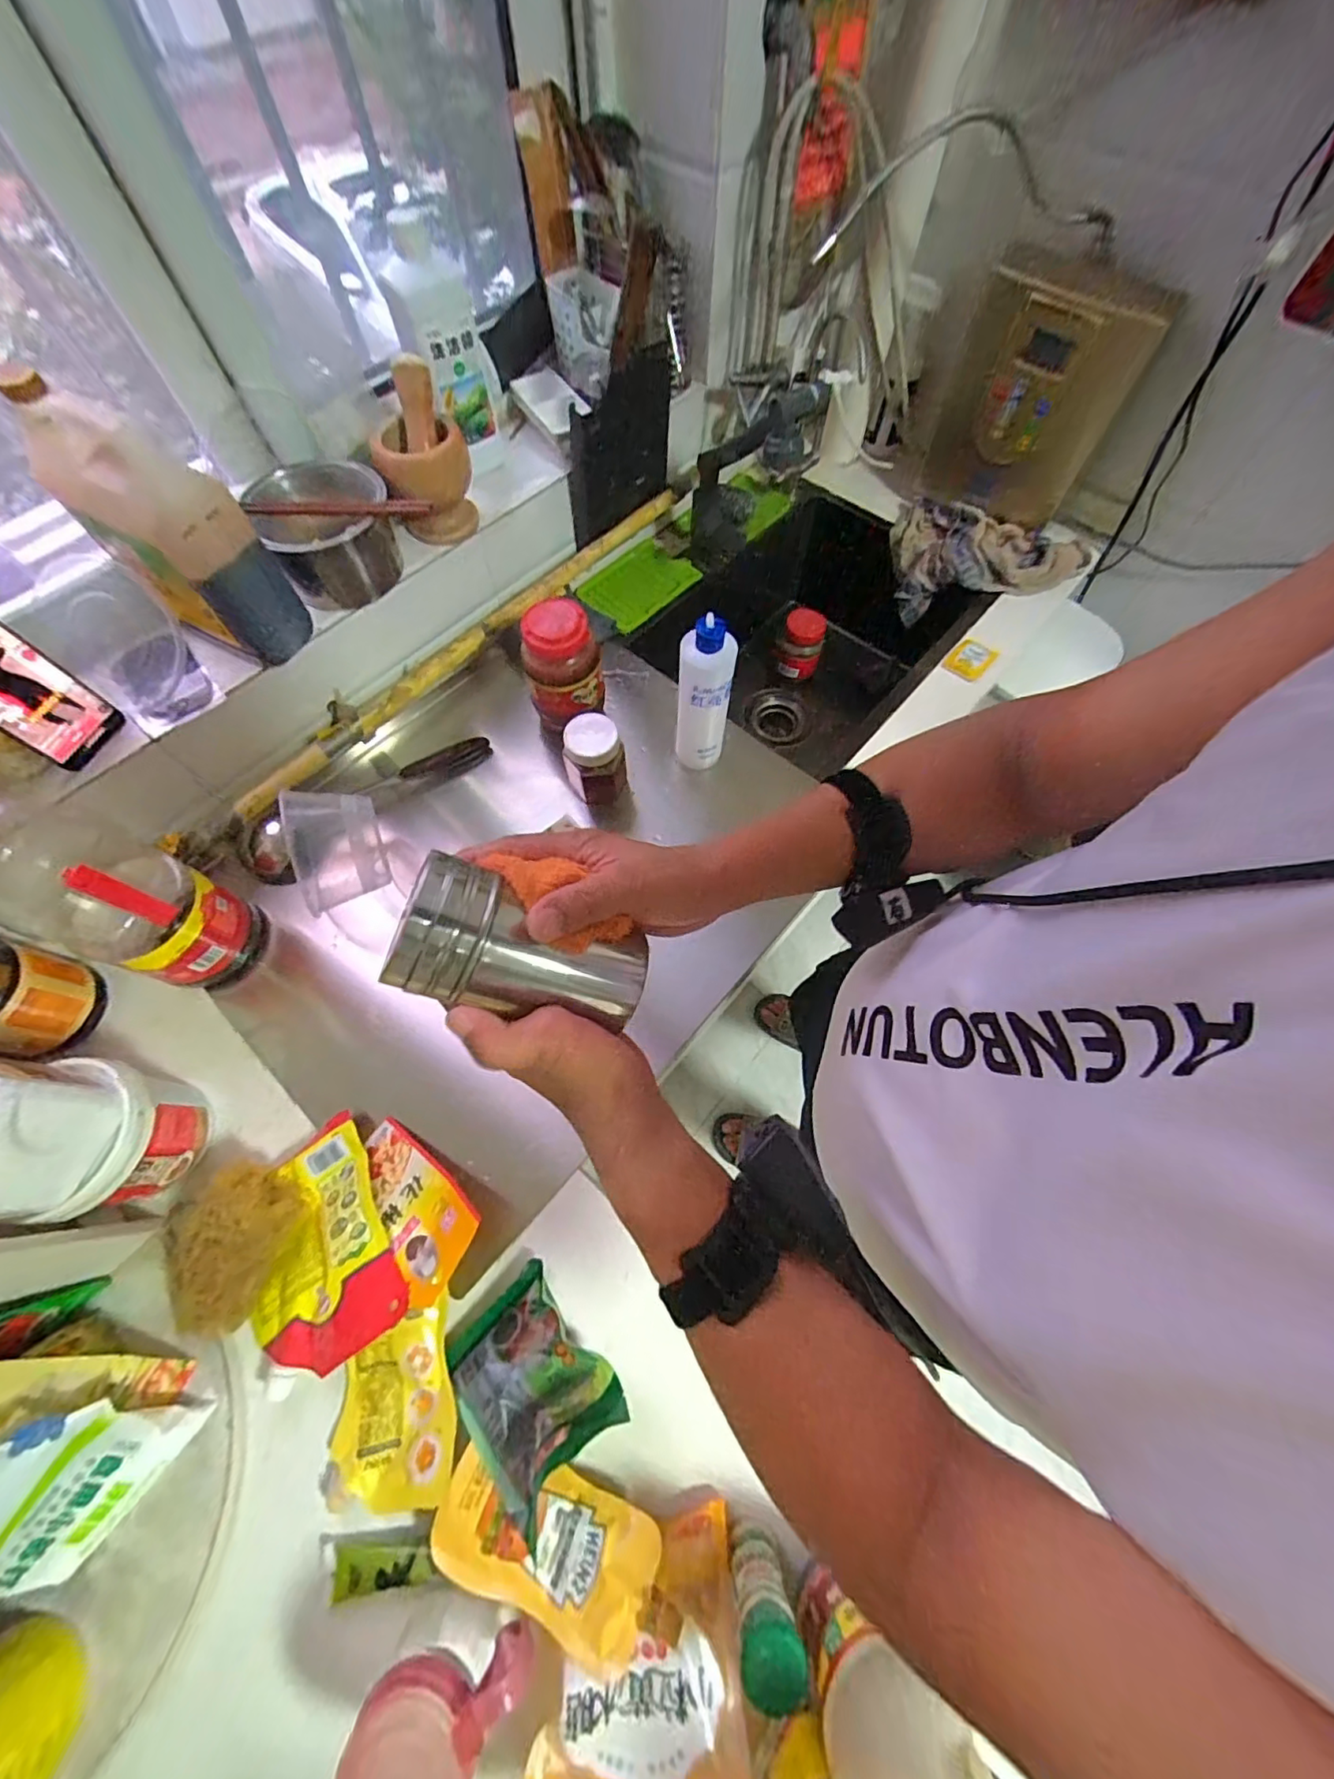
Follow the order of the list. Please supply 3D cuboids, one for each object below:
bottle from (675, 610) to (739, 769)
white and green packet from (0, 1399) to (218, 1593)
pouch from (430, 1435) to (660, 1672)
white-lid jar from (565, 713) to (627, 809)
[{"bbox_3d":[0.045,-0.225,0.688,0.064,0.219,0.060,4,66,1],"label":"bottle"},{"bbox_3d":[-0.441,0.436,0.405,0.020,0.125,0.122,13,58,47],"label":"white and green packet"},{"bbox_3d":[-0.093,0.492,0.427,0.165,0.022,0.078,13,52,11],"label":"pouch"},{"bbox_3d":[-0.089,-0.158,0.712,0.068,0.121,0.064,0,66,-1],"label":"white-lid jar"}]

